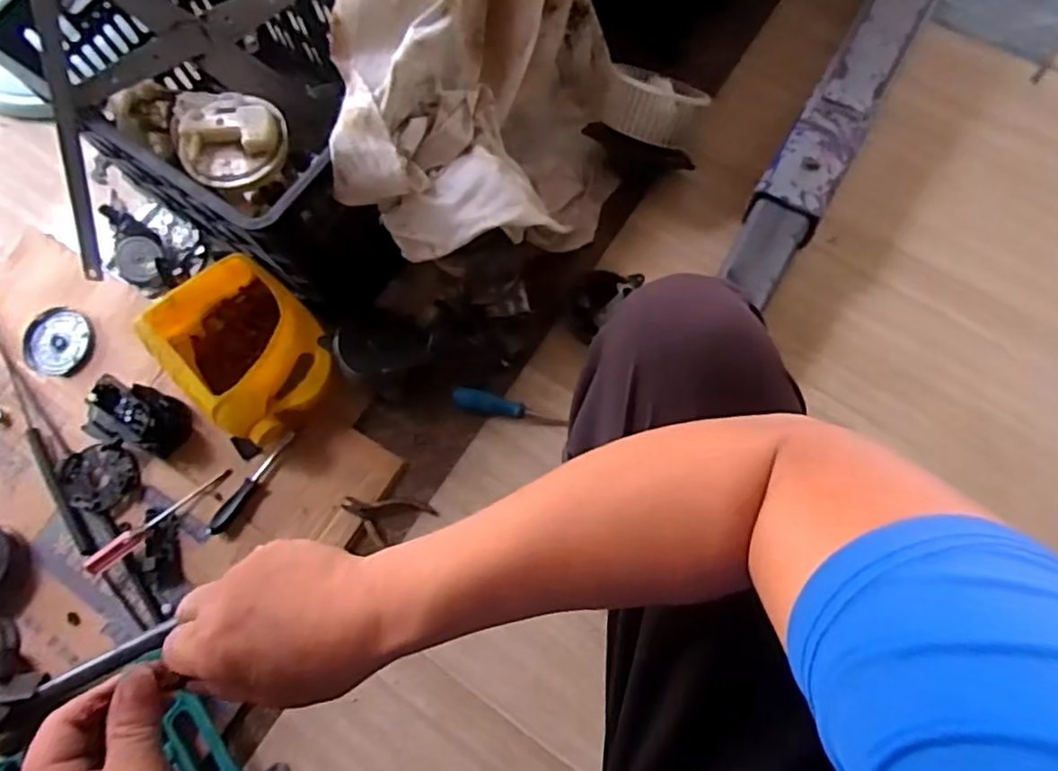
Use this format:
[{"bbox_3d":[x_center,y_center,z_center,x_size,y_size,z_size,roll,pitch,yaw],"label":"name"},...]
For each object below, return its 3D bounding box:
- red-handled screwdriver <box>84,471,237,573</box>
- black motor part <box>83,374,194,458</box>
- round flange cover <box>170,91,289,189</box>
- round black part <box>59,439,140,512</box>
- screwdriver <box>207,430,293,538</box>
[{"bbox_3d":[-0.467,0.168,0.847,0.193,0.022,0.021,-38,77,-22],"label":"red-handled screwdriver"},{"bbox_3d":[-0.508,0.043,0.868,0.113,0.068,0.083,16,75,9],"label":"black motor part"},{"bbox_3d":[-0.347,-0.289,0.765,0.113,0.046,0.123,-1,73,4],"label":"round flange cover"},{"bbox_3d":[-0.553,0.120,0.861,0.097,0.032,0.084,-8,72,1],"label":"round black part"},{"bbox_3d":[-0.354,0.121,0.847,0.019,0.017,0.151,29,77,12],"label":"screwdriver"}]

